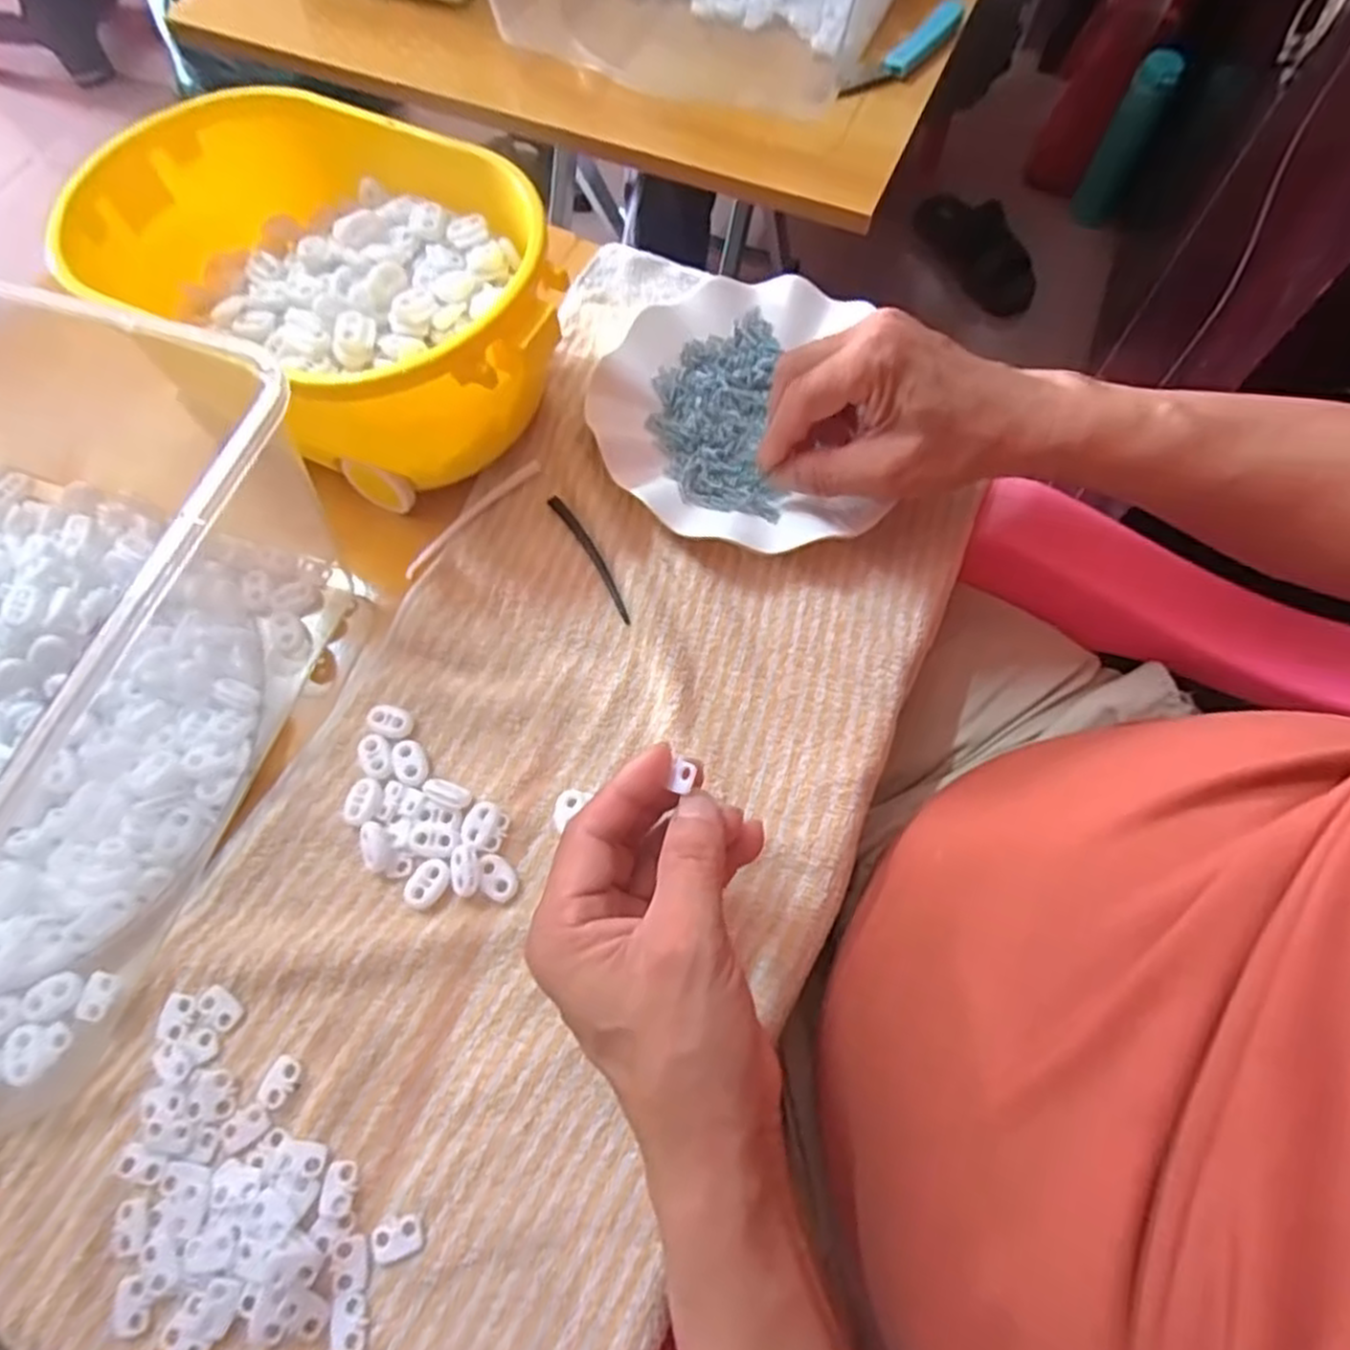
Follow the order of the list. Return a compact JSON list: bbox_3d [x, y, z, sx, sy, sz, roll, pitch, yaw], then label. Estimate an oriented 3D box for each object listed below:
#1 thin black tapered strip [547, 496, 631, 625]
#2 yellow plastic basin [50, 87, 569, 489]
[{"bbox_3d":[-0.044,-0.064,0.400,0.009,0.007,0.085,-29,69,-11],"label":"thin black tapered strip"},{"bbox_3d":[-0.172,-0.192,0.401,0.241,0.102,0.166,32,71,14],"label":"yellow plastic basin"}]

